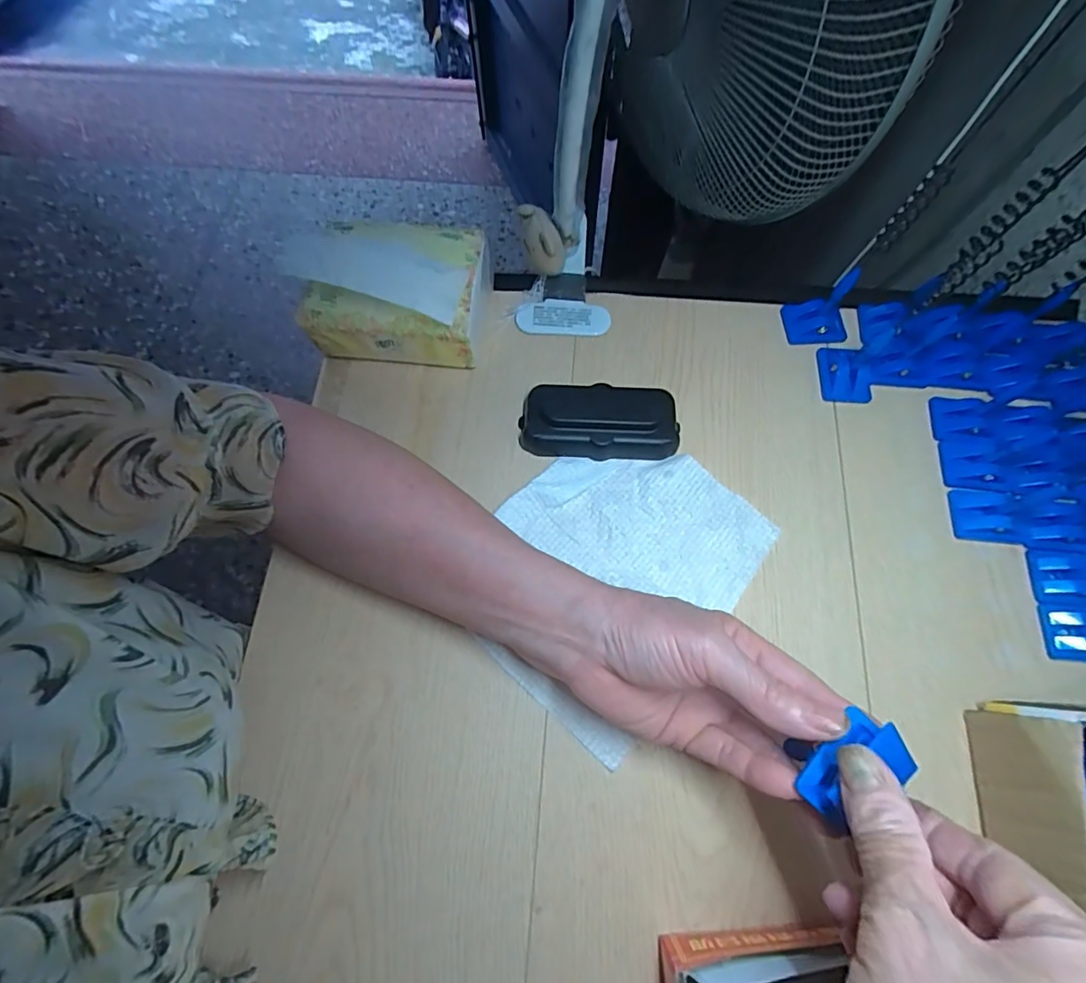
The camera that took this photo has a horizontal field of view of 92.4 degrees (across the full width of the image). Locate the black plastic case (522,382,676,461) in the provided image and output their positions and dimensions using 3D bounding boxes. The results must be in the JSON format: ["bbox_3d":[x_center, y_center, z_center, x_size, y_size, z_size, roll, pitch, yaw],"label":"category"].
[{"bbox_3d":[0.040,-0.051,0.368,0.109,0.027,0.051,3,70,3],"label":"black plastic case"}]

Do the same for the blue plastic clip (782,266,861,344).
[{"bbox_3d":[0.211,-0.138,0.391,0.043,0.045,0.033,0,70,2],"label":"blue plastic clip"}]

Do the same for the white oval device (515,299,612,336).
[{"bbox_3d":[0.016,-0.137,0.409,0.072,0.004,0.028,3,87,3],"label":"white oval device"}]

